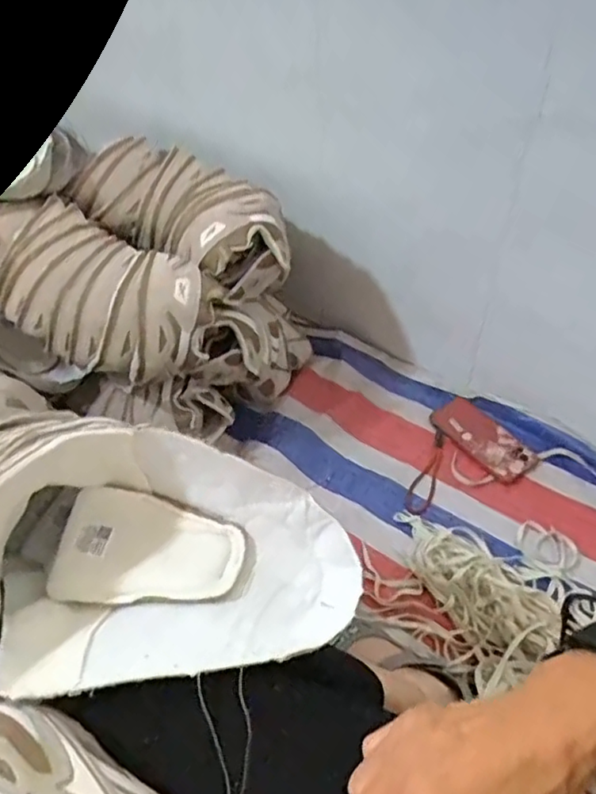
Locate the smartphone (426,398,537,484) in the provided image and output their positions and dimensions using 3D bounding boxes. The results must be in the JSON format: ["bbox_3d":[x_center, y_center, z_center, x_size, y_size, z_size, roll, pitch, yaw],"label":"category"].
[{"bbox_3d":[0.284,0.060,0.922,0.080,0.012,0.164,-31,53,-25],"label":"smartphone"}]

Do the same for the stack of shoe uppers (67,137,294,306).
[{"bbox_3d":[-0.160,-0.256,0.851,0.330,0.108,0.157,27,53,25],"label":"stack of shoe uppers"}]

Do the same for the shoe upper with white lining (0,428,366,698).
[{"bbox_3d":[-0.091,0.101,0.390,0.260,0.085,0.149,-4,46,-1],"label":"shoe upper with white lining"}]

